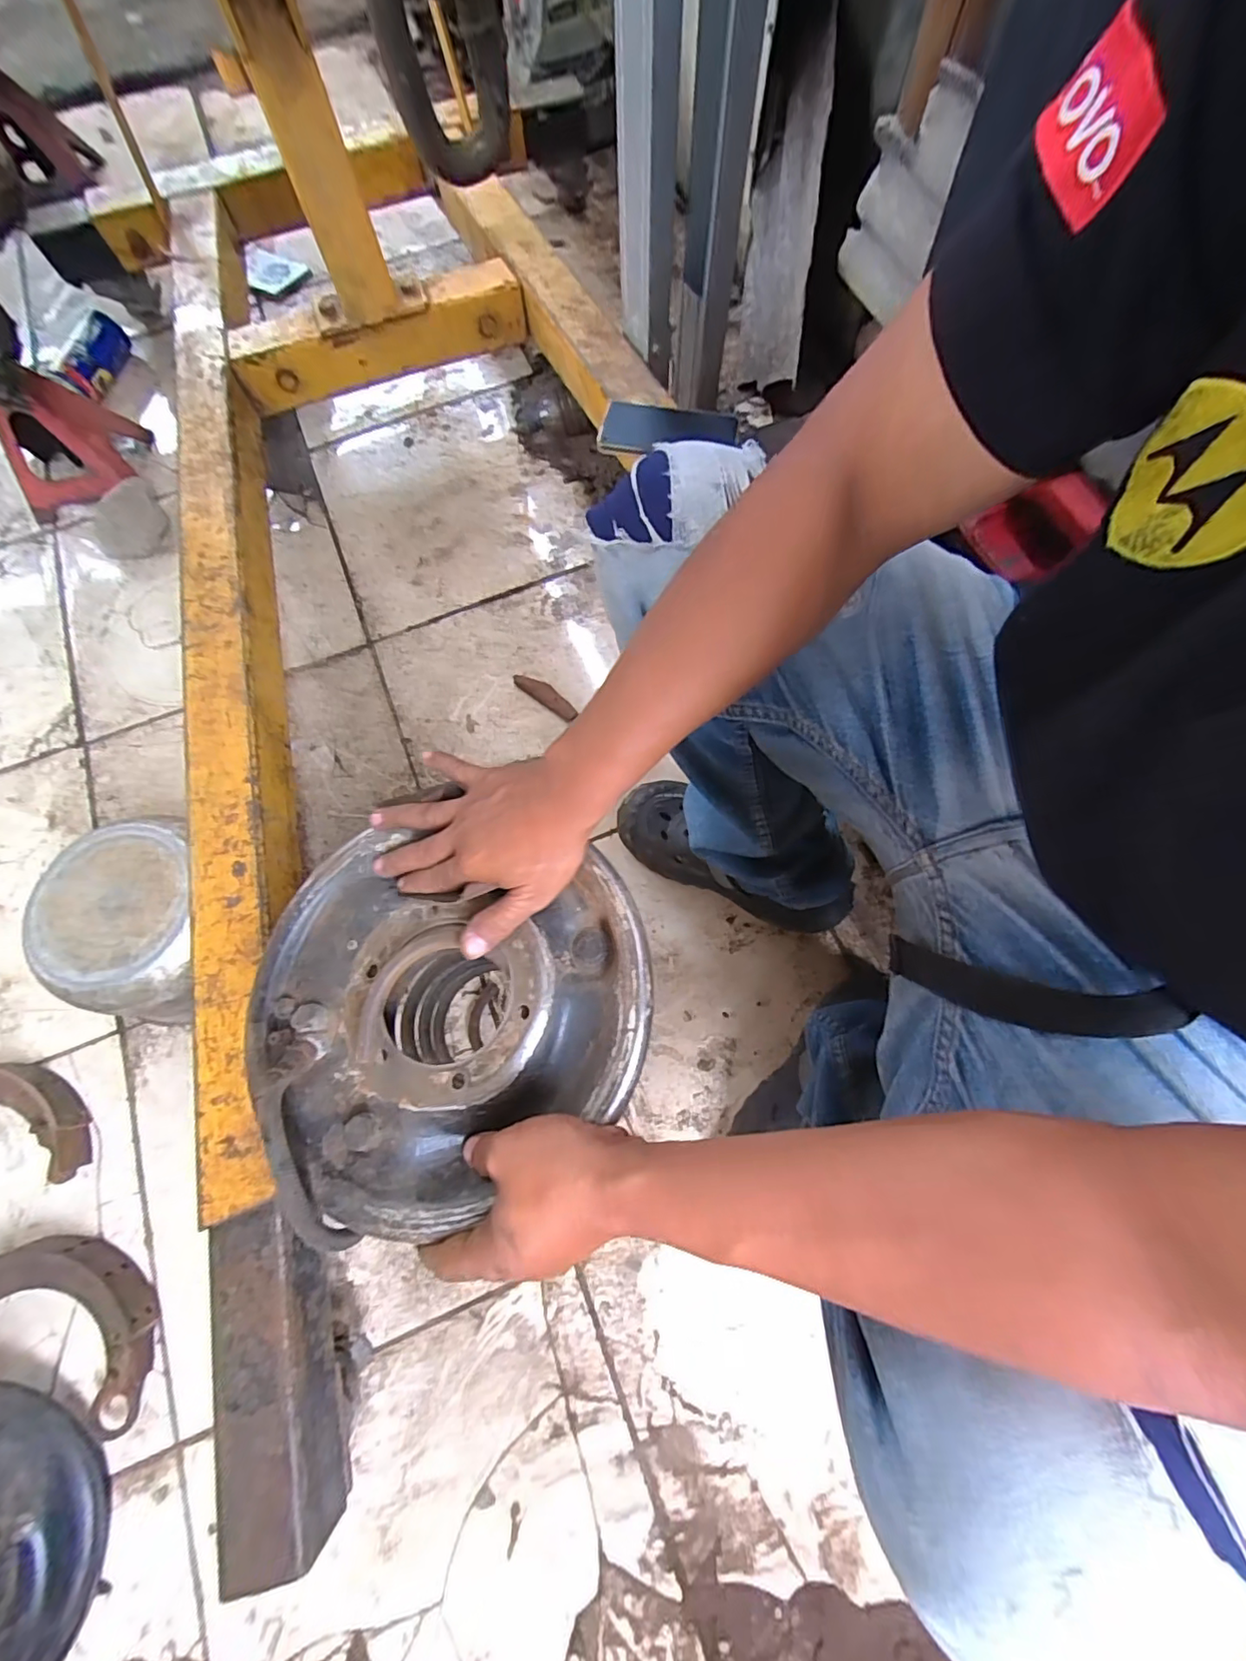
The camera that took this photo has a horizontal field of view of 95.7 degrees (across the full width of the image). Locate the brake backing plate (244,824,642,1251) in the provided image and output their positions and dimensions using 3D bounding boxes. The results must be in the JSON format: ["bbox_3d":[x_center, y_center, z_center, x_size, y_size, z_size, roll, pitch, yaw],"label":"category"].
[{"bbox_3d":[-0.116,0.099,0.370,0.247,0.052,0.239,0,72,-1],"label":"brake backing plate"}]

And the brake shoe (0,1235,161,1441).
[{"bbox_3d":[-0.553,0.478,0.557,0.224,0.034,0.121,22,73,6],"label":"brake shoe"}]

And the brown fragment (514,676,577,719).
[{"bbox_3d":[-0.105,-0.191,0.786,0.104,0.010,0.027,36,75,10],"label":"brown fragment"}]

